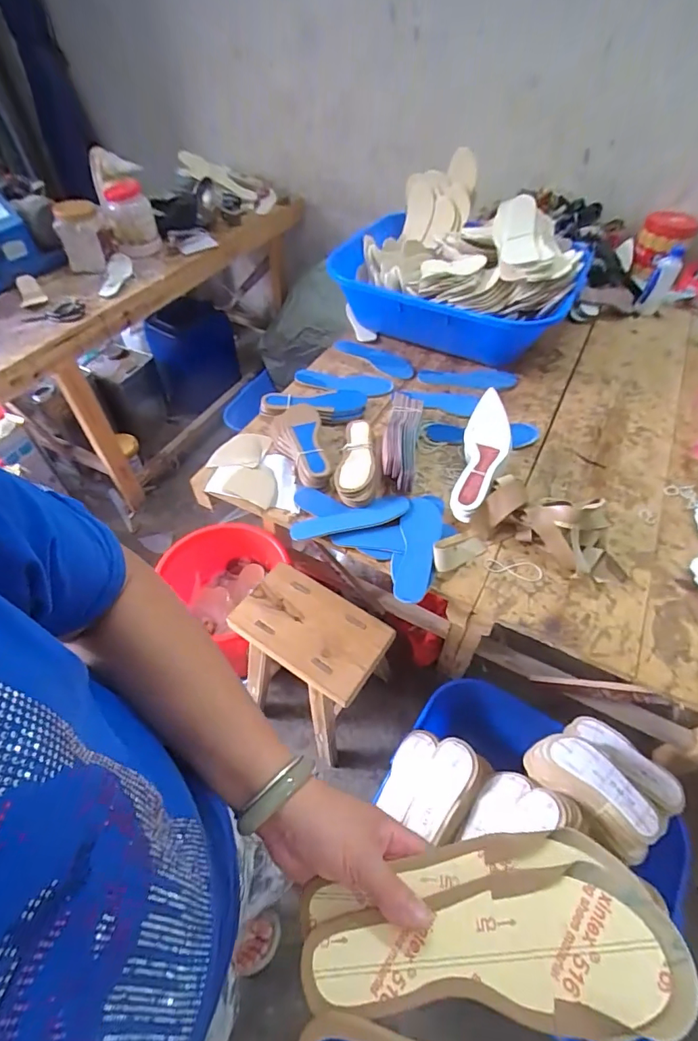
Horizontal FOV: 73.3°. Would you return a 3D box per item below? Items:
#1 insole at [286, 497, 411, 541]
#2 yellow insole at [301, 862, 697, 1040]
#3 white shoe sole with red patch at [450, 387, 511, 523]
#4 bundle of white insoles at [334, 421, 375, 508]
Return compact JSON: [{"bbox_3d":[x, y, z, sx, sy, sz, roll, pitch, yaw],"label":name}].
[{"bbox_3d":[0.005,-0.002,0.861,0.221,0.019,0.060,-13,52,-10],"label":"insole"},{"bbox_3d":[0.082,0.271,0.294,0.226,0.009,0.073,-13,51,11],"label":"yellow insole"},{"bbox_3d":[0.253,-0.117,0.887,0.083,0.089,0.246,14,68,11],"label":"white shoe sole with red patch"},{"bbox_3d":[0.018,-0.119,0.943,0.072,0.047,0.218,6,52,5],"label":"bundle of white insoles"}]

